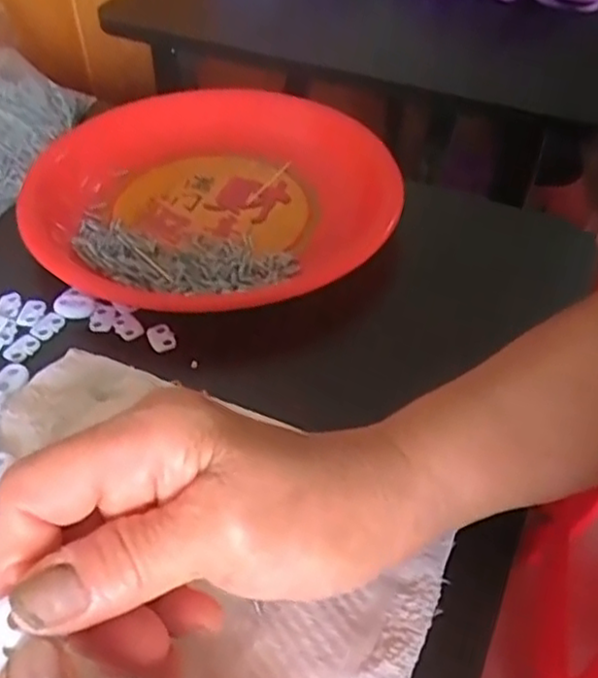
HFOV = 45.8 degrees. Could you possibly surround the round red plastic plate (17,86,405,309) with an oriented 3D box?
[{"bbox_3d":[-0.049,-0.098,0.439,0.211,0.034,0.222,0,46,0],"label":"round red plastic plate"}]

